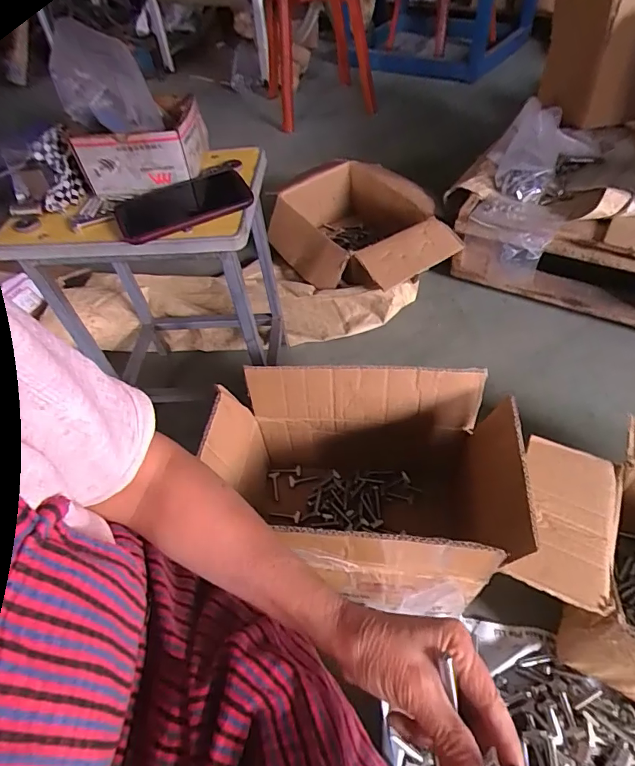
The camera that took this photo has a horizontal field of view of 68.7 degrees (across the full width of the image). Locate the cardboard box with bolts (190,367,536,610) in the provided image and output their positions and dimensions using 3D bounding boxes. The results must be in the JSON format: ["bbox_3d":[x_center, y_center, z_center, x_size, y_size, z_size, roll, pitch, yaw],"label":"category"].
[{"bbox_3d":[0.059,0.156,0.668,0.386,0.263,0.244,1,52,6],"label":"cardboard box with bolts"}]

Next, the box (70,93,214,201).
[{"bbox_3d":[-0.231,-0.315,0.621,0.146,0.076,0.098,-3,52,3],"label":"box"}]

